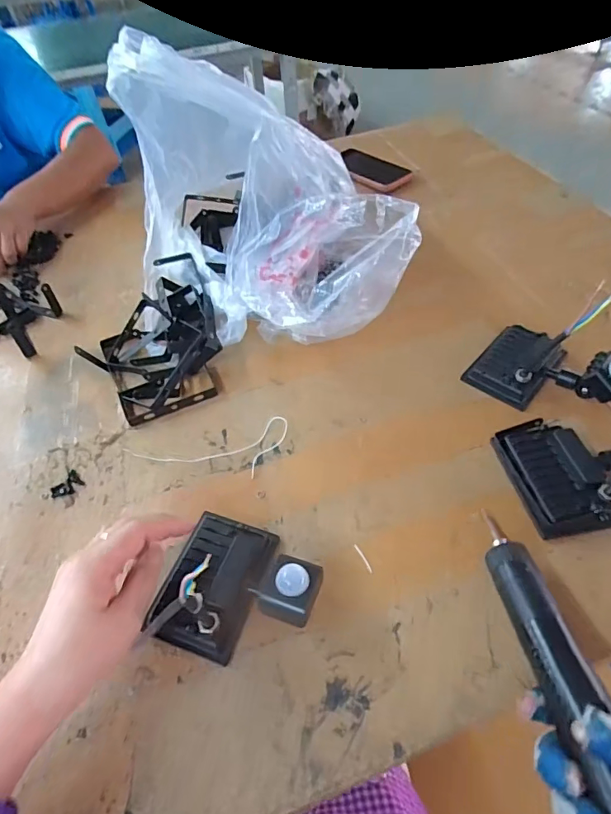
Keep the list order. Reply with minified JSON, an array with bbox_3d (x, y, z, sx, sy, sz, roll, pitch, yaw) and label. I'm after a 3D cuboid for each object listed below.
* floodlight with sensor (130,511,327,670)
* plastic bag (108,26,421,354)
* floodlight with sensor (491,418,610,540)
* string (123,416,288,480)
[{"bbox_3d":[-0.051,0.133,0.364,0.122,0.054,0.105,4,50,8],"label":"floodlight with sensor"},{"bbox_3d":[-0.048,-0.264,0.553,0.326,0.277,0.364,1,50,6],"label":"plastic bag"},{"bbox_3d":[0.249,0.045,0.415,0.121,0.056,0.113,-9,50,-3],"label":"floodlight with sensor"},{"bbox_3d":[-0.099,0.048,0.471,0.169,0.014,0.060,-11,50,-4],"label":"string"}]

